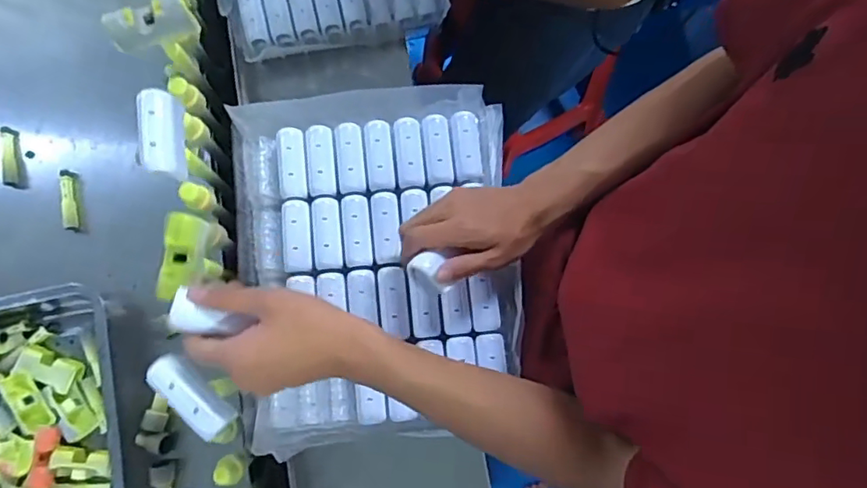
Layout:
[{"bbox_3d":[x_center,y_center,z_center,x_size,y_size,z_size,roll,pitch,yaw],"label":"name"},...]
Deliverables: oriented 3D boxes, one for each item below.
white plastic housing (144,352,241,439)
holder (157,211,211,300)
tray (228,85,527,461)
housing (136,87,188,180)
[{"bbox_3d":[-0.199,0.124,0.444,0.078,0.017,0.028,42,82,9],"label":"white plastic housing"},{"bbox_3d":[-0.215,0.011,0.465,0.026,0.026,0.072,8,79,3],"label":"holder"},{"bbox_3d":[-0.058,0.002,0.586,0.291,0.054,0.359,-4,78,0],"label":"tray"},{"bbox_3d":[-0.239,-0.097,0.484,0.030,0.031,0.076,-5,78,0],"label":"housing"}]

